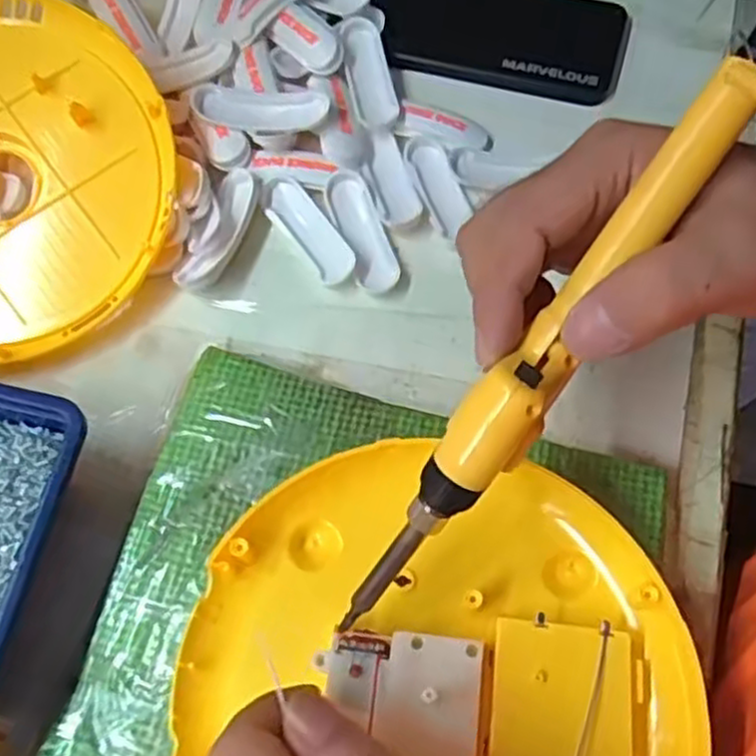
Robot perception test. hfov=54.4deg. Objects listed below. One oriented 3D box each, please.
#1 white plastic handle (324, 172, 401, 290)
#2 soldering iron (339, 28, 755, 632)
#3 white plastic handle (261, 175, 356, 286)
[{"bbox_3d":[-0.008,-0.076,0.374,0.023,0.006,0.066,-20,68,-7],"label":"white plastic handle"},{"bbox_3d":[0.056,-0.015,0.220,0.021,0.029,0.228,36,98,13],"label":"soldering iron"},{"bbox_3d":[-0.036,-0.077,0.377,0.022,0.008,0.069,-34,70,-12],"label":"white plastic handle"}]

